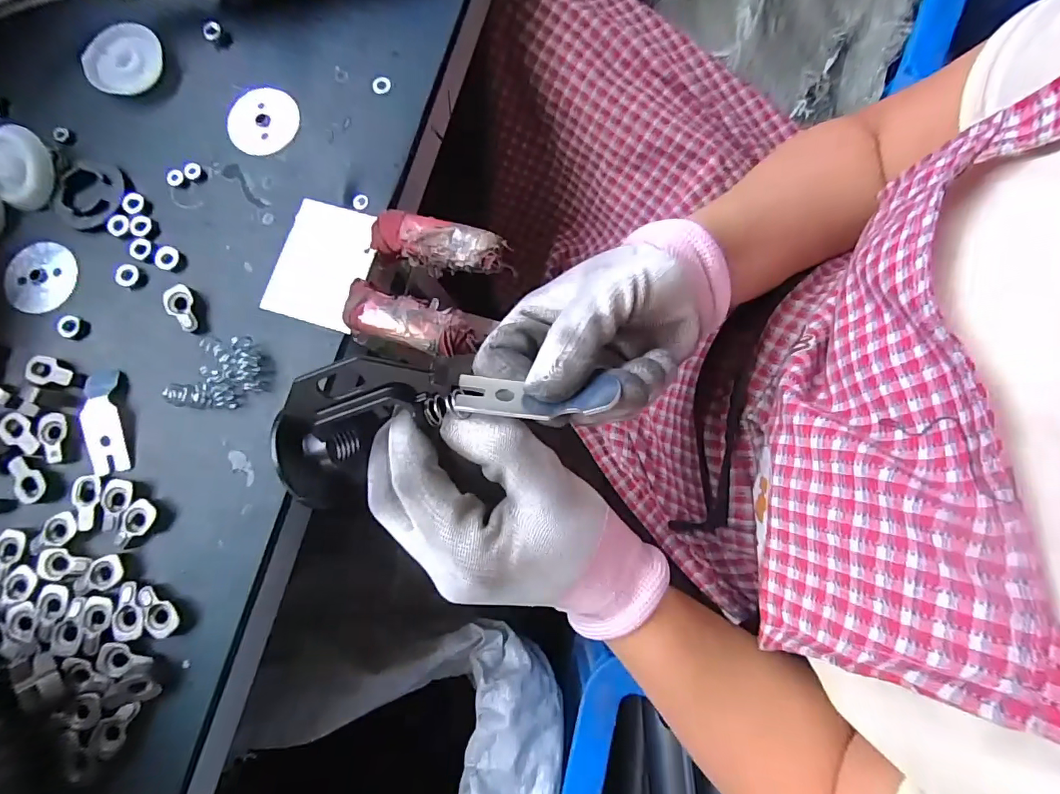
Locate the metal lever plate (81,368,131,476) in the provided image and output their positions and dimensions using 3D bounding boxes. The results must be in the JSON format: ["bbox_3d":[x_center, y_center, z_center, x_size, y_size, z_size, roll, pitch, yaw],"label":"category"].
[{"bbox_3d":[-0.250,0.014,0.286,0.022,0.007,0.061,-14,80,-1],"label":"metal lever plate"}]

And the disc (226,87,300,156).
[{"bbox_3d":[-0.173,-0.180,0.318,0.044,0.005,0.046,0,80,1],"label":"disc"}]

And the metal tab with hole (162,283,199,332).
[{"bbox_3d":[-0.208,-0.053,0.296,0.016,0.010,0.028,-34,81,-5],"label":"metal tab with hole"}]

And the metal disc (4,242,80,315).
[{"bbox_3d":[-0.307,-0.075,0.307,0.046,0.004,0.046,0,80,1],"label":"metal disc"}]

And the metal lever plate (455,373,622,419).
[{"bbox_3d":[0.003,0.000,0.192,0.062,0.005,0.019,1,56,2],"label":"metal lever plate"}]

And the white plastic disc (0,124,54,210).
[{"bbox_3d":[-0.320,-0.144,0.305,0.040,0.010,0.047,-27,104,-3],"label":"white plastic disc"}]

